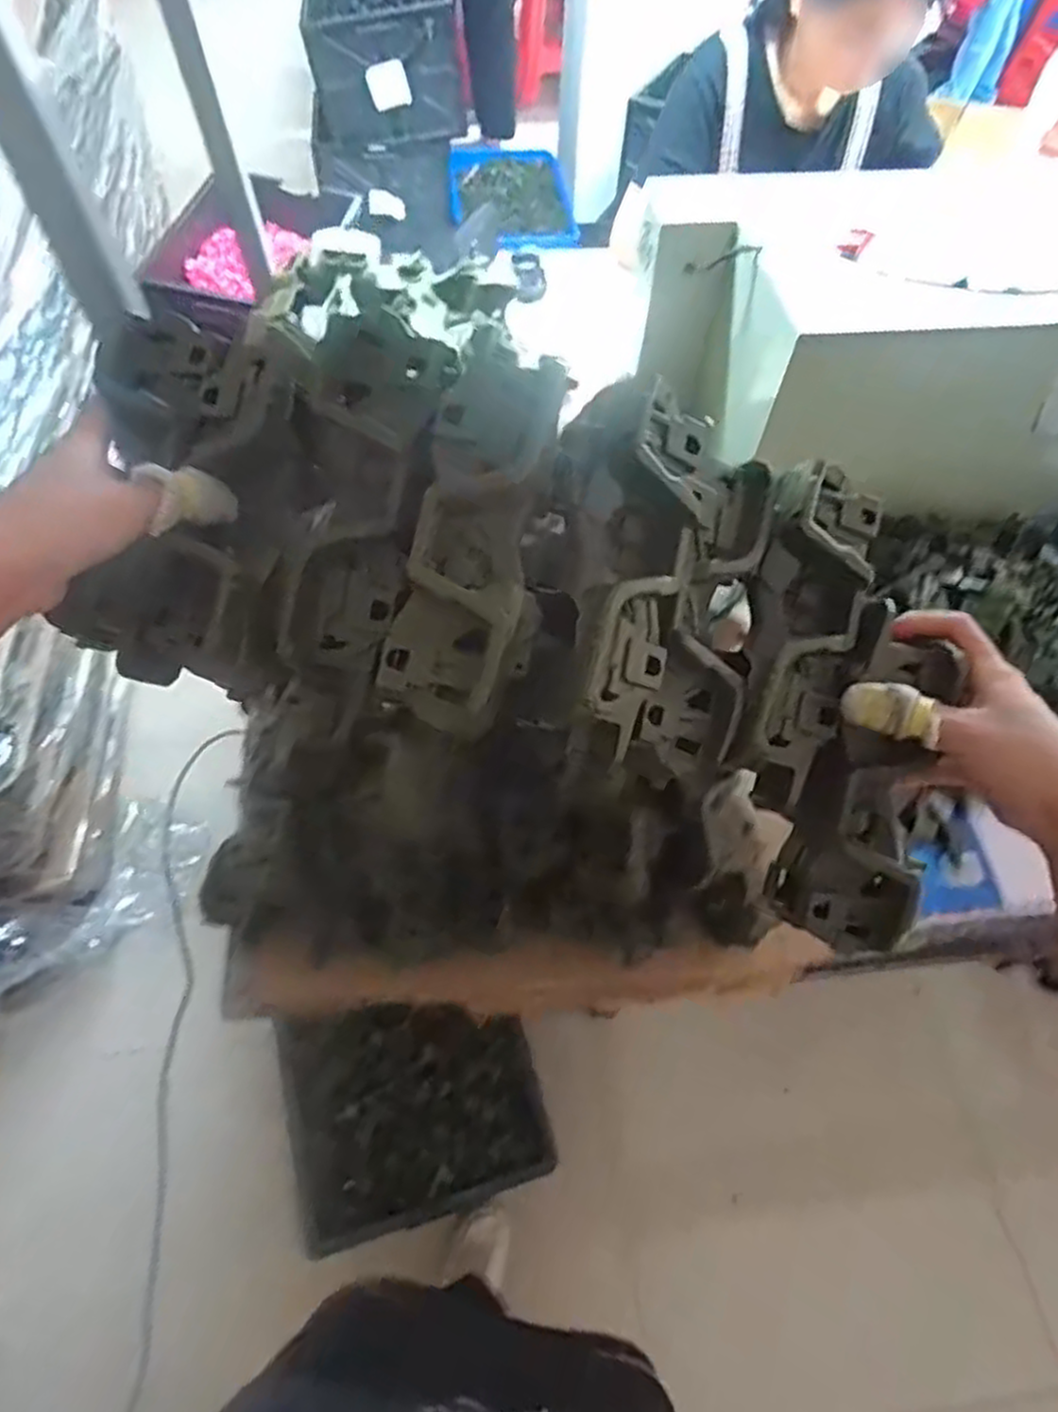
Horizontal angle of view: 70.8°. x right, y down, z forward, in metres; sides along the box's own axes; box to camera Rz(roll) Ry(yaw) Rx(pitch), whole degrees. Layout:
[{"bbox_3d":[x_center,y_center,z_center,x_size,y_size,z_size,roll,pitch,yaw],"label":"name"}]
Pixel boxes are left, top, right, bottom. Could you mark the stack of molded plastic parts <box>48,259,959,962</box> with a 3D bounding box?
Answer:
[{"bbox_3d":[0.011,-0.073,0.382,0.482,0.125,0.247,23,80,-16],"label":"stack of molded plastic parts"}]

